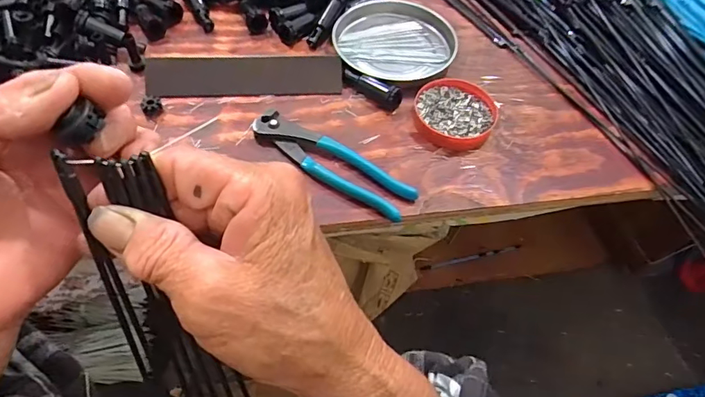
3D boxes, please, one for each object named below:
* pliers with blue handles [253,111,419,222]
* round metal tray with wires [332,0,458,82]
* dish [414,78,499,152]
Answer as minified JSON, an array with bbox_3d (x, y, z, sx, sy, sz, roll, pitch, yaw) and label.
[{"bbox_3d":[-0.020,-0.033,0.445,0.164,0.013,0.040,31,62,17],"label":"pliers with blue handles"},{"bbox_3d":[0.047,-0.178,0.546,0.135,0.021,0.109,25,60,14],"label":"round metal tray with wires"},{"bbox_3d":[0.103,-0.086,0.487,0.079,0.018,0.080,1,57,-1],"label":"dish"}]

